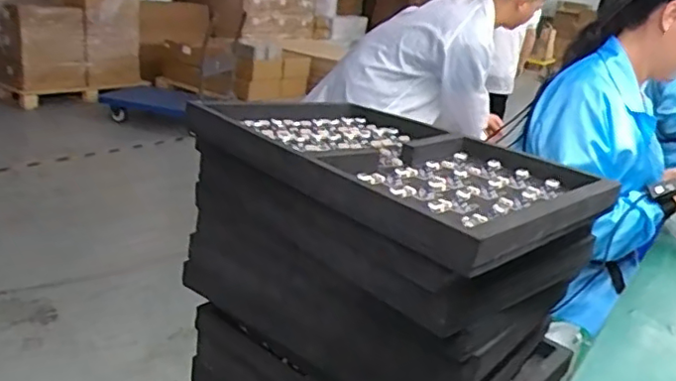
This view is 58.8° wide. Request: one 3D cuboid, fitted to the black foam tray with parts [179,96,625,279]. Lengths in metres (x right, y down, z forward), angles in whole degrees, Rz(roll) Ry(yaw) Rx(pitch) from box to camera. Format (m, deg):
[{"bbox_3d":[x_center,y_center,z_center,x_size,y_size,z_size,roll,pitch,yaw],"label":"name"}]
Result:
[{"bbox_3d":[0.068,-0.037,0.696,0.298,0.045,0.404,-12,28,-43],"label":"black foam tray with parts"}]

